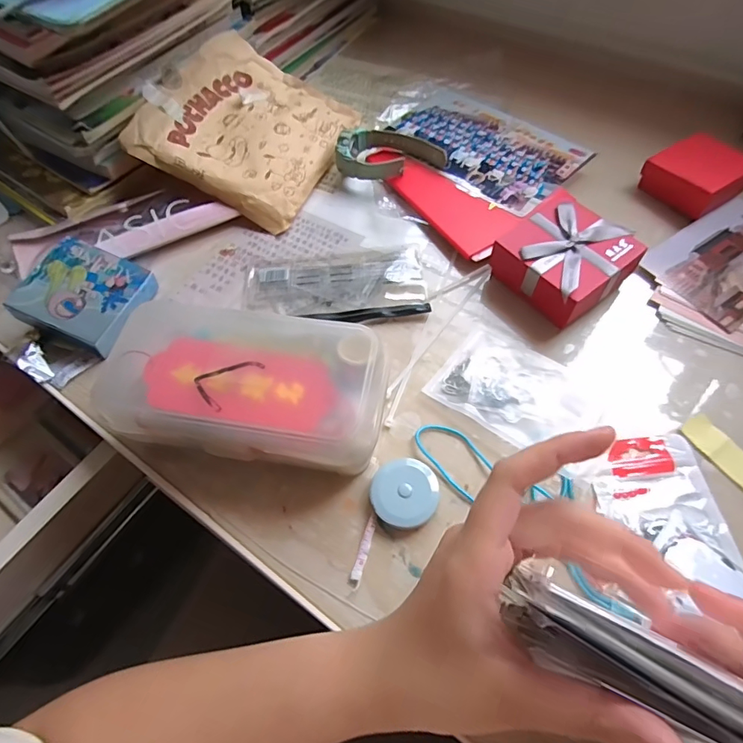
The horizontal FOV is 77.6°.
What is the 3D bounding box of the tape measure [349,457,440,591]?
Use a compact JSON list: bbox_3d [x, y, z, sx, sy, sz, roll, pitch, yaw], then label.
[{"bbox_3d":[0.019,0.105,0.325,0.047,0.014,0.089,11,62,10],"label":"tape measure"}]

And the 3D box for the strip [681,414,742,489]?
[{"bbox_3d":[0.269,0.067,0.340,0.024,0.005,0.079,-30,63,-12],"label":"strip"}]

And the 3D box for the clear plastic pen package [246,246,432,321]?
[{"bbox_3d":[-0.034,-0.081,0.440,0.167,0.009,0.081,-8,61,-1],"label":"clear plastic pen package"}]

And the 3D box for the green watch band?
[{"bbox_3d":[0.020,-0.249,0.506,0.115,0.035,0.068,-4,61,2],"label":"green watch band"}]

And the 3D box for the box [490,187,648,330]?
[{"bbox_3d":[0.169,-0.100,0.412,0.096,0.050,0.097,-40,66,-17],"label":"box"}]

